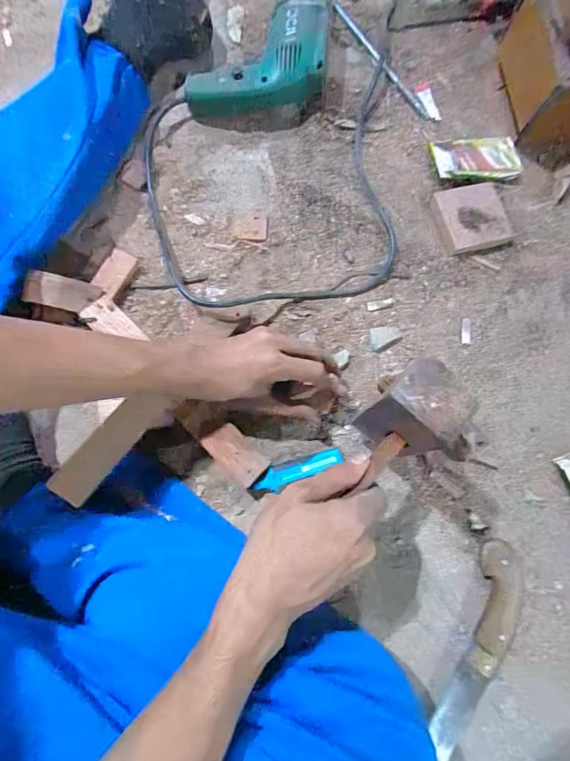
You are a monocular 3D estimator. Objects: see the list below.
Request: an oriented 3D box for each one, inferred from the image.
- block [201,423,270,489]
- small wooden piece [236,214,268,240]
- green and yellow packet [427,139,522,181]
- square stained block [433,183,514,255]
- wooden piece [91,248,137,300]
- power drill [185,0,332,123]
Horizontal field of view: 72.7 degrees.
[{"bbox_3d":[-0.051,0.077,0.402,0.037,0.029,0.065,-44,81,-9],"label":"block"},{"bbox_3d":[-0.041,-0.187,0.473,0.037,0.005,0.036,0,77,0],"label":"small wooden piece"},{"bbox_3d":[0.240,-0.273,0.482,0.104,0.016,0.064,1,77,0],"label":"green and yellow packet"},{"bbox_3d":[0.224,-0.194,0.459,0.078,0.015,0.078,-12,78,-3],"label":"square stained block"},{"bbox_3d":[-0.205,-0.128,0.461,0.033,0.005,0.065,20,63,-4],"label":"wooden piece"},{"bbox_3d":[-0.034,-0.426,0.488,0.178,0.061,0.188,2,77,0],"label":"power drill"}]

